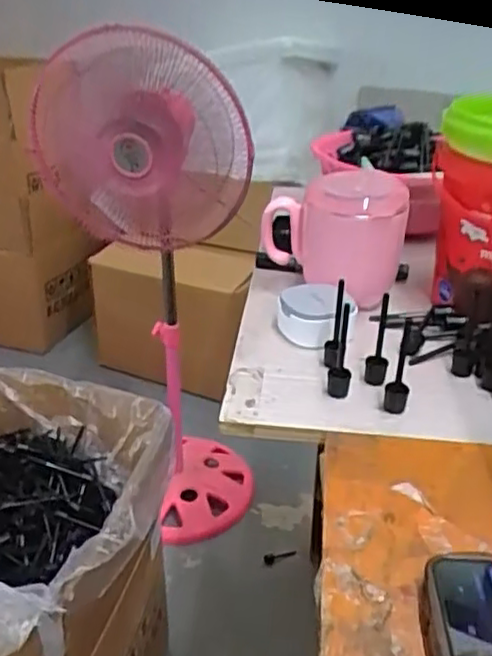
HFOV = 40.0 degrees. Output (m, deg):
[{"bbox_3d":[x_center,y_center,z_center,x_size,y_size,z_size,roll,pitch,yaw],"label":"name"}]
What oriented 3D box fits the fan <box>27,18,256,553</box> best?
[{"bbox_3d":[-0.165,-0.051,1.229,0.342,0.874,0.356,0,29,-3],"label":"fan"}]

